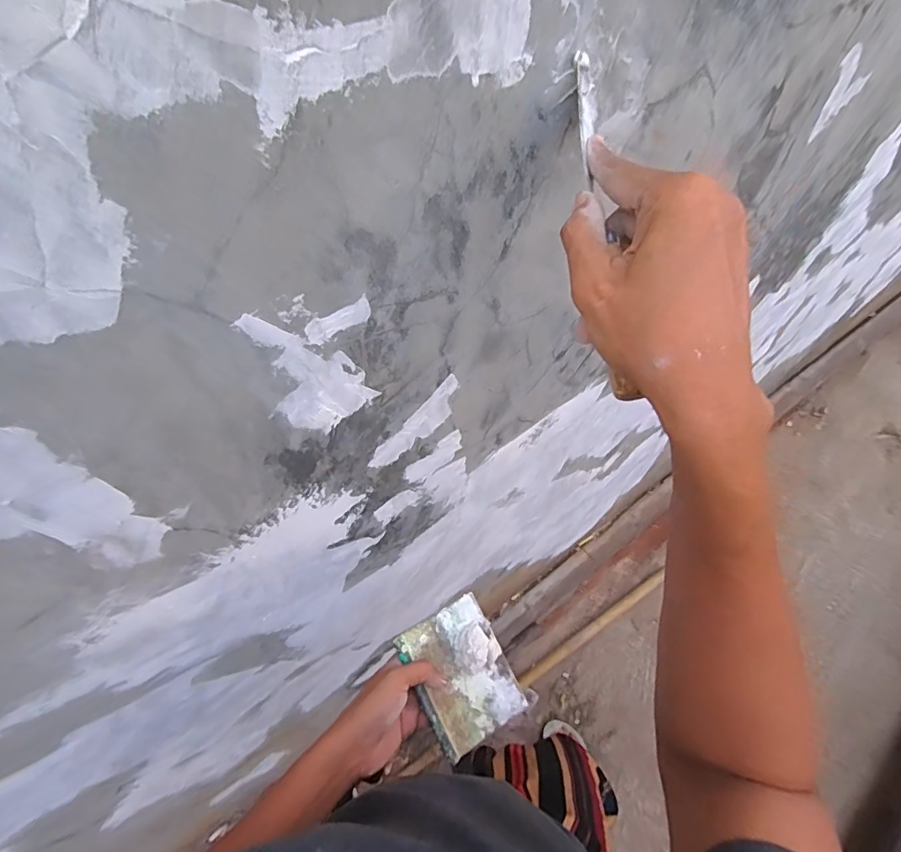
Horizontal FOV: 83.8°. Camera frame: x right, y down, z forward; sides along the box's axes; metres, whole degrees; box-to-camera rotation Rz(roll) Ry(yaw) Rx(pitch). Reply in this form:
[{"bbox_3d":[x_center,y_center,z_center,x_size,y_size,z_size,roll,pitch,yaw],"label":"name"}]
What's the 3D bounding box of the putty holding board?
[{"bbox_3d":[0.013,0.232,0.469,0.088,0.018,0.117,-25,80,-22],"label":"putty holding board"}]

